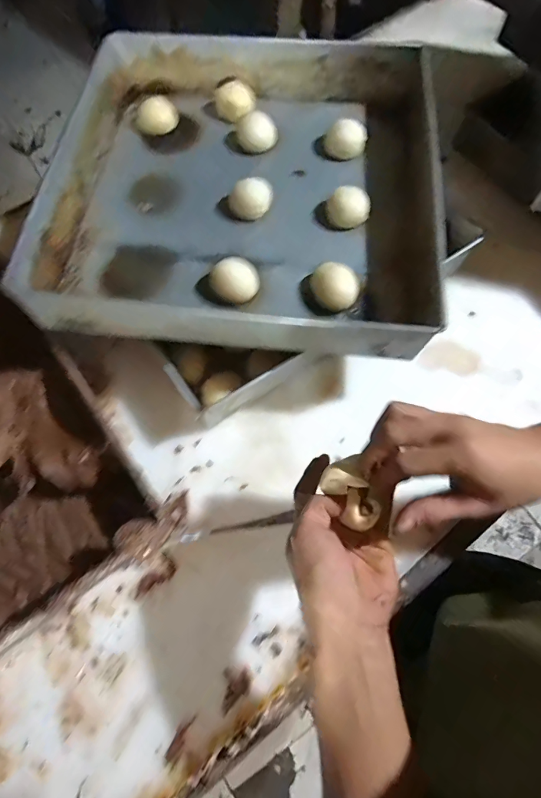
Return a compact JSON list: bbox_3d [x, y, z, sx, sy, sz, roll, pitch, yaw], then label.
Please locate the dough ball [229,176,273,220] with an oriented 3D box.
[{"bbox_3d":[-0.023,-0.244,0.488,0.050,0.032,0.046,0,69,0],"label":"dough ball"}]

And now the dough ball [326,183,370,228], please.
[{"bbox_3d":[0.095,-0.230,0.483,0.050,0.030,0.041,16,69,6],"label":"dough ball"}]

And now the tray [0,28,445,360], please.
[{"bbox_3d":[-0.032,-0.258,0.486,0.417,0.108,0.409,2,69,0],"label":"tray"}]

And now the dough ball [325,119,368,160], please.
[{"bbox_3d":[0.099,-0.338,0.523,0.047,0.031,0.042,-12,69,-5],"label":"dough ball"}]

